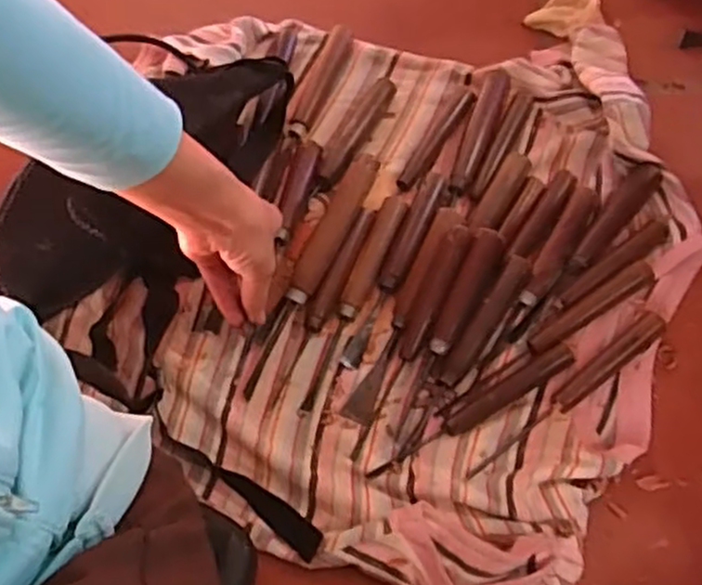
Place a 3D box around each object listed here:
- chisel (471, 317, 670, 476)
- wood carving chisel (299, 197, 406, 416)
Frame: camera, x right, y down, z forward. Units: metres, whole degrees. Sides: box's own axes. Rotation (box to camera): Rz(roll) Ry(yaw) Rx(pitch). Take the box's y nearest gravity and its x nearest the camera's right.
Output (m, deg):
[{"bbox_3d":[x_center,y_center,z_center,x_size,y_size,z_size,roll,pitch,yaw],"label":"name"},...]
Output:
[{"bbox_3d":[0.155,0.072,0.527,0.179,0.015,0.017,-35,69,-15],"label":"chisel"},{"bbox_3d":[0.003,0.003,0.563,0.020,0.017,0.186,20,66,10],"label":"wood carving chisel"}]

